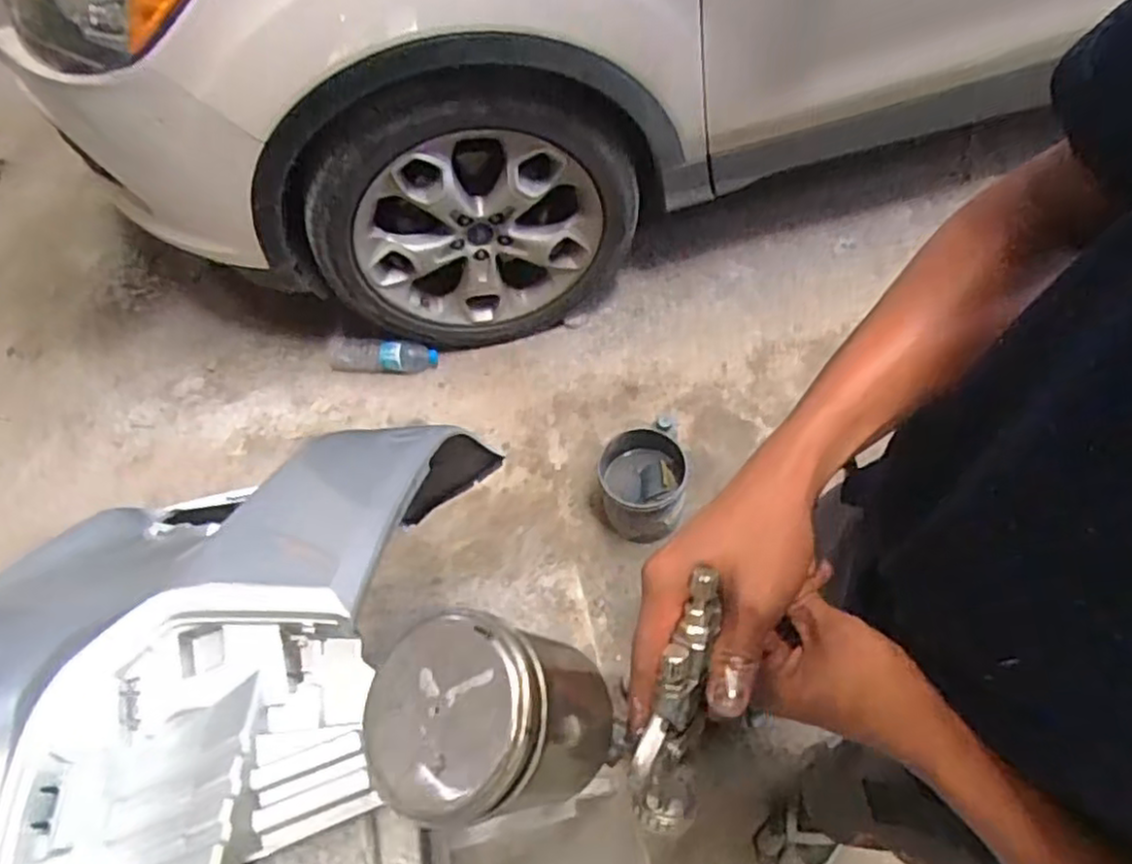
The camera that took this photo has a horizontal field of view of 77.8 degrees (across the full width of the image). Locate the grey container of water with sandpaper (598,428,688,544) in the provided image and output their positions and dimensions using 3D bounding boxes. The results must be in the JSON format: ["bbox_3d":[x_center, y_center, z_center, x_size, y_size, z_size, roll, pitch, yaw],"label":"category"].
[{"bbox_3d":[0.155,0.109,1.436,0.170,0.188,0.182,-4,59,6],"label":"grey container of water with sandpaper"}]

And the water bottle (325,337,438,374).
[{"bbox_3d":[-0.449,-0.190,1.716,0.260,0.075,0.070,1,59,7],"label":"water bottle"}]

